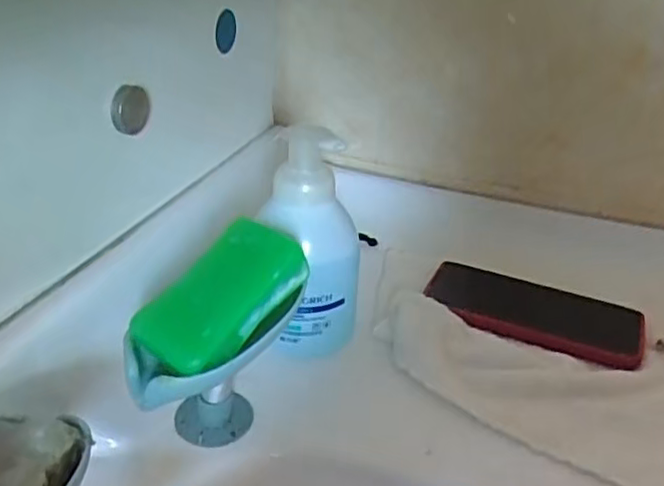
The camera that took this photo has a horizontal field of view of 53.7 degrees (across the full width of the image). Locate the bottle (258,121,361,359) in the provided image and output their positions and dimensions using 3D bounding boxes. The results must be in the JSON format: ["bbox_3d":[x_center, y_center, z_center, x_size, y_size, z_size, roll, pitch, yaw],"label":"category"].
[{"bbox_3d":[-0.023,0.007,0.463,0.069,0.166,0.073,20,34,30],"label":"bottle"}]

